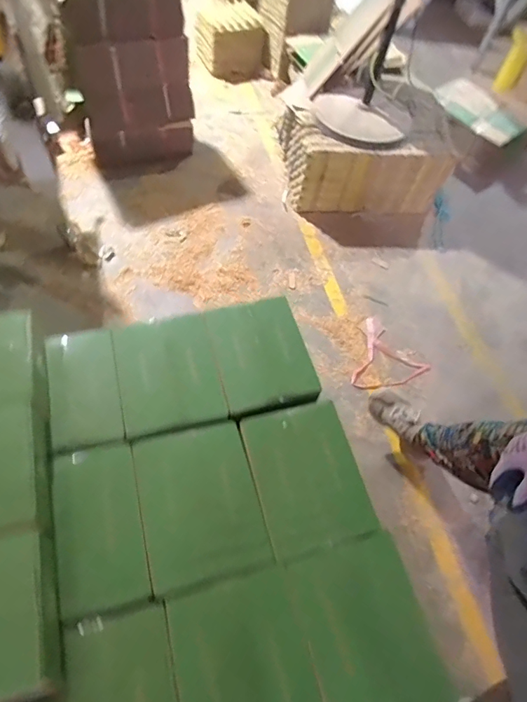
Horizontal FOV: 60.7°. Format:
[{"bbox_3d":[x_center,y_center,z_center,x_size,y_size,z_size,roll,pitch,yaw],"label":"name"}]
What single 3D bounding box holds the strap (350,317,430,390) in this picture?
[{"bbox_3d":[0.402,0.037,1.607,0.297,0.048,0.280,-35,68,-26],"label":"strap"}]

